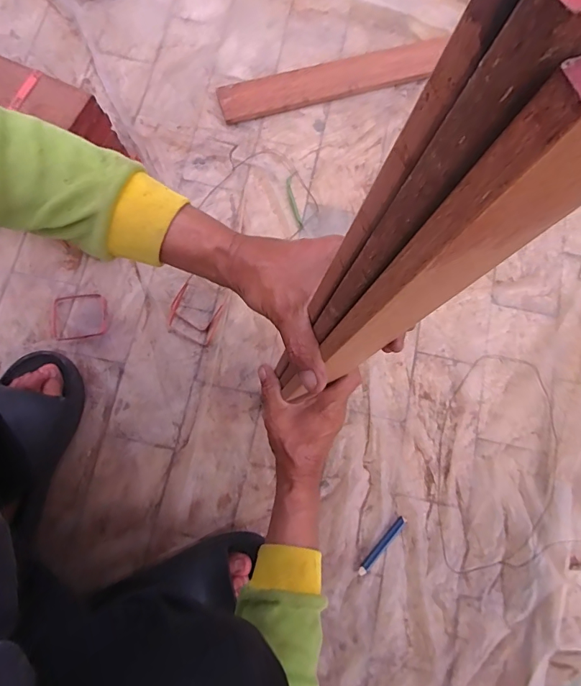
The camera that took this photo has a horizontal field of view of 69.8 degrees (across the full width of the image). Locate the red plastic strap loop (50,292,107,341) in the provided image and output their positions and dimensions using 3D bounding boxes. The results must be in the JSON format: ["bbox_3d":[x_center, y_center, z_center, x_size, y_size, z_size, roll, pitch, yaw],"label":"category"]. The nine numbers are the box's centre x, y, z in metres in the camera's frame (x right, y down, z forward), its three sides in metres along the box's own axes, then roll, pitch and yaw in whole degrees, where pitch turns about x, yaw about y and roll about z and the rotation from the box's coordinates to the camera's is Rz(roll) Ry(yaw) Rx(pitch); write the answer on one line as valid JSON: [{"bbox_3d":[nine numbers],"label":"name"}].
[{"bbox_3d":[-0.308,-0.038,0.606,0.079,0.006,0.068,-9,76,-2],"label":"red plastic strap loop"}]

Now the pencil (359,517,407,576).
[{"bbox_3d":[0.121,0.264,0.543,0.010,0.012,0.090,43,81,8],"label":"pencil"}]

